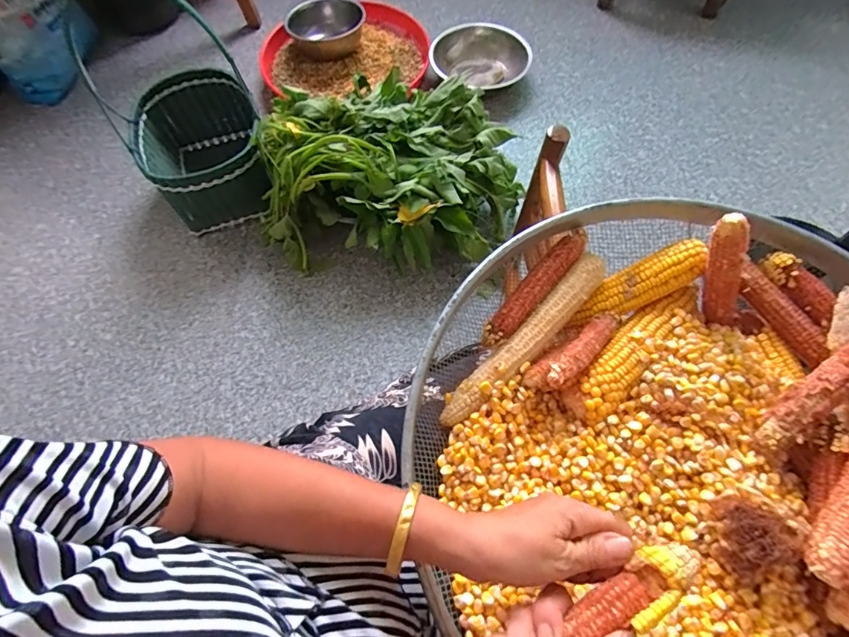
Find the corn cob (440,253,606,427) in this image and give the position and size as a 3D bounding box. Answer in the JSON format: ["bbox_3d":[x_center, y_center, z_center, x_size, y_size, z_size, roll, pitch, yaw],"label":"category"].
[{"bbox_3d":[0.104,0.021,0.432,0.230,0.025,0.032,-43,71,-15],"label":"corn cob"}]

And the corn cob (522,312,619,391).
[{"bbox_3d":[0.154,0.031,0.429,0.123,0.034,0.033,-36,70,-13],"label":"corn cob"}]

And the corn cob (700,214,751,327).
[{"bbox_3d":[0.296,-0.046,0.423,0.025,0.124,0.025,-30,38,-11],"label":"corn cob"}]

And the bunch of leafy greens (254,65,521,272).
[{"bbox_3d":[-0.079,-0.342,0.944,0.511,0.225,0.434,5,66,3],"label":"bunch of leafy greens"}]

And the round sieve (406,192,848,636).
[{"bbox_3d":[0.225,0.116,0.362,0.451,0.104,0.490,-1,66,2],"label":"round sieve"}]

